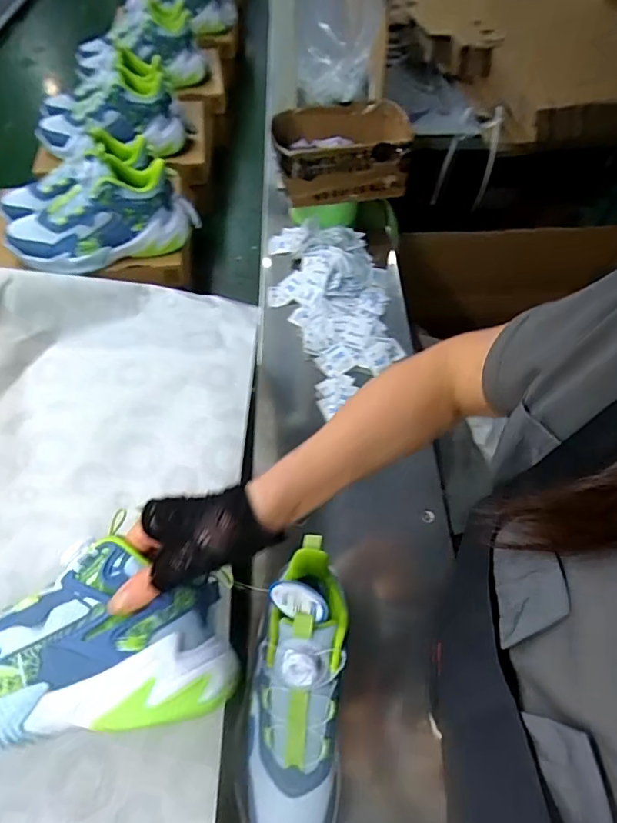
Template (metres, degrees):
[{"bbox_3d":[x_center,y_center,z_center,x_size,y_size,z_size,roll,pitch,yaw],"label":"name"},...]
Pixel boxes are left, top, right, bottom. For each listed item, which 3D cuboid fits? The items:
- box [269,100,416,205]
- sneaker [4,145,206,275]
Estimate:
[{"bbox_3d":[0.058,-0.479,0.910,0.238,0.101,0.184,-8,55,-6],"label":"box"},{"bbox_3d":[-0.297,-0.286,0.696,0.252,0.115,0.097,-17,57,-12],"label":"sneaker"}]

